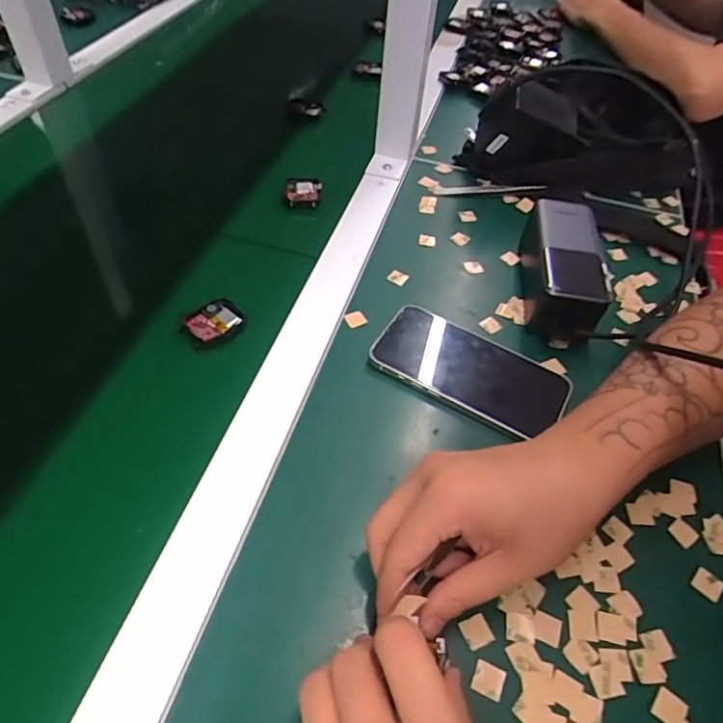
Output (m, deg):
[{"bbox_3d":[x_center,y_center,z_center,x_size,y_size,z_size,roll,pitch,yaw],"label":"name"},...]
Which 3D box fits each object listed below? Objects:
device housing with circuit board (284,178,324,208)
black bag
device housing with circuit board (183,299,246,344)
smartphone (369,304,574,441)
[{"bbox_3d":[-0.059,-0.173,0.560,0.037,0.010,0.042,-1,49,-8],"label":"device housing with circuit board"},{"bbox_3d":[0.244,-0.260,0.593,0.244,0.083,0.116,-6,50,-12],"label":"black bag"},{"bbox_3d":[-0.117,-0.031,0.434,0.035,0.010,0.041,36,54,22],"label":"device housing with circuit board"},{"bbox_3d":[0.084,0.005,0.417,0.144,0.010,0.074,25,51,15],"label":"smartphone"}]

